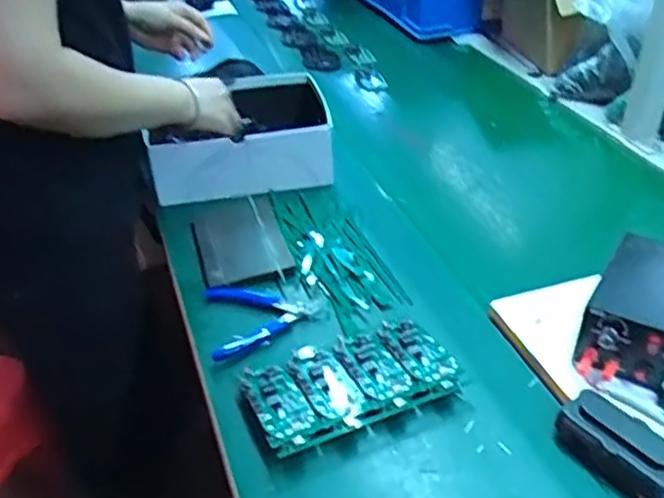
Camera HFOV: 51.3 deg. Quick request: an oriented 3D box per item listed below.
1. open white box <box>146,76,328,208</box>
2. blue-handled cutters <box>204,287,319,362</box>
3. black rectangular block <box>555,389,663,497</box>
[{"bbox_3d":[-0.129,-0.166,0.997,0.240,0.093,0.216,-4,37,-4],"label":"open white box"},{"bbox_3d":[-0.071,0.068,0.735,0.118,0.017,0.111,-9,35,-8],"label":"blue-handled cutters"},{"bbox_3d":[0.238,0.165,0.569,0.058,0.034,0.104,-24,40,-27],"label":"black rectangular block"}]

